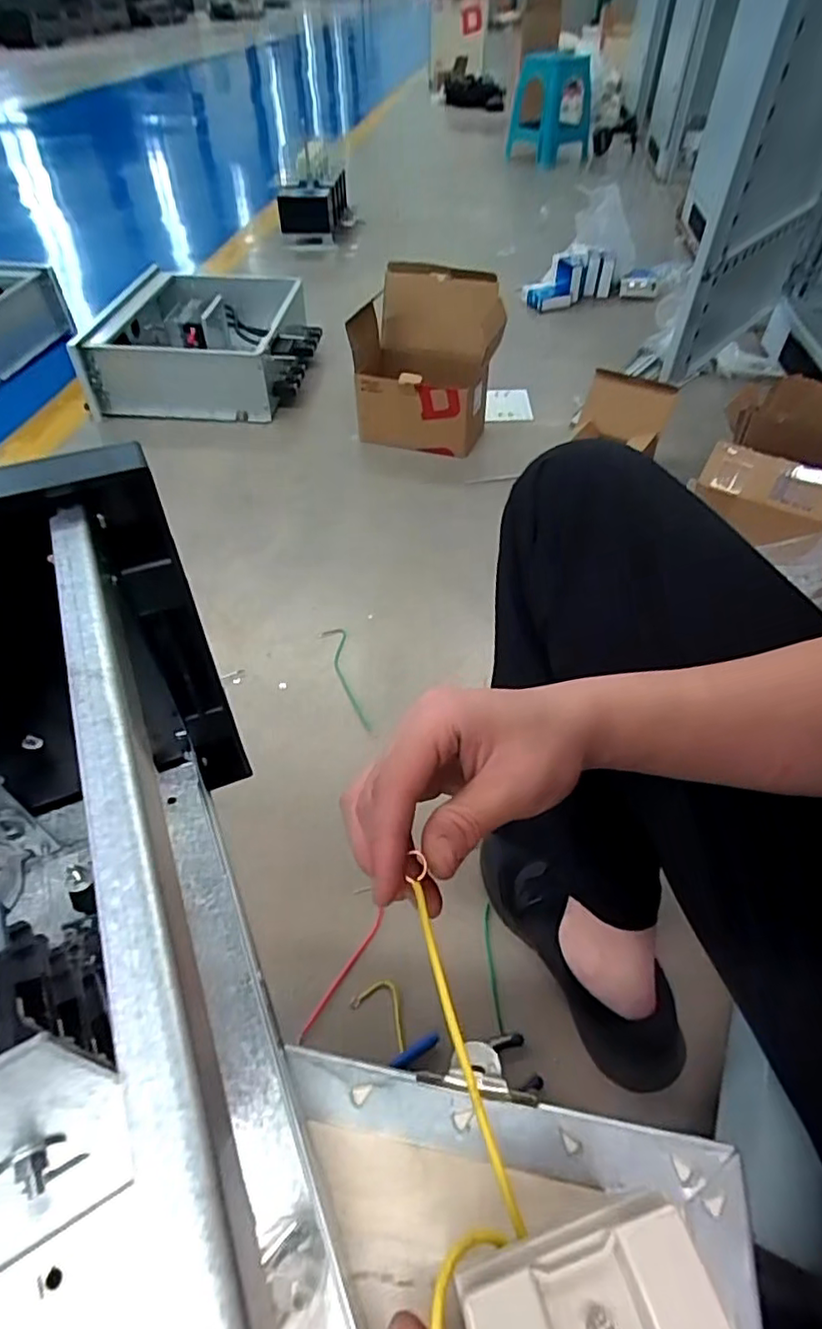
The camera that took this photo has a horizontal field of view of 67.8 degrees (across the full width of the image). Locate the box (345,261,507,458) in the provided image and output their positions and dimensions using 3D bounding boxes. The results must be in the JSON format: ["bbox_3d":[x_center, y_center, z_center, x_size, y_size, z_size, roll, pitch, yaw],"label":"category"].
[{"bbox_3d":[0.043,-0.721,1.430,0.320,0.307,0.347,8,49,8],"label":"box"}]

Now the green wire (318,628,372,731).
[{"bbox_3d":[-0.097,0.019,1.009,0.042,0.009,0.210,-26,58,-7],"label":"green wire"}]

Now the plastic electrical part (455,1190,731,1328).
[{"bbox_3d":[0.044,0.158,0.148,0.058,0.015,0.035,-13,50,-13],"label":"plastic electrical part"}]

